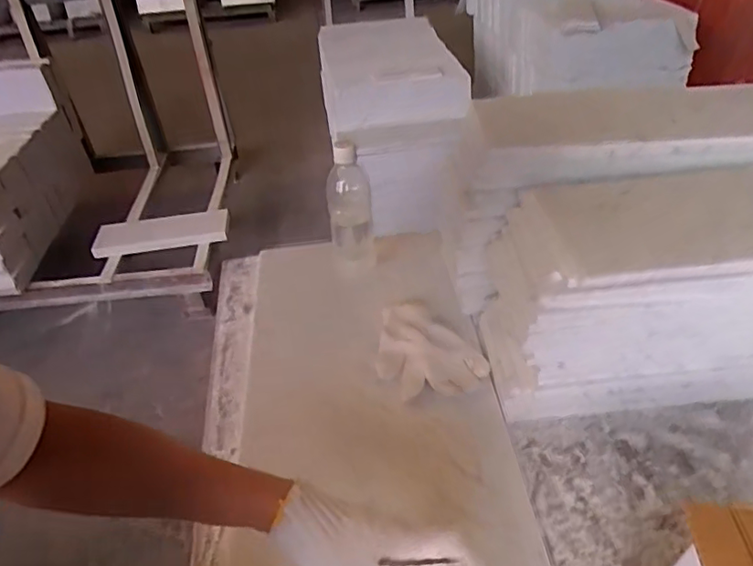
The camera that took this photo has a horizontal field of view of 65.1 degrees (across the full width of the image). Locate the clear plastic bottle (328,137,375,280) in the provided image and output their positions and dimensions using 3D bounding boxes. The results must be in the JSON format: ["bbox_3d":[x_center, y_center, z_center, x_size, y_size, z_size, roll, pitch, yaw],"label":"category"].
[{"bbox_3d":[-0.038,-0.105,0.875,0.065,0.216,0.073,-6,40,-2],"label":"clear plastic bottle"}]

